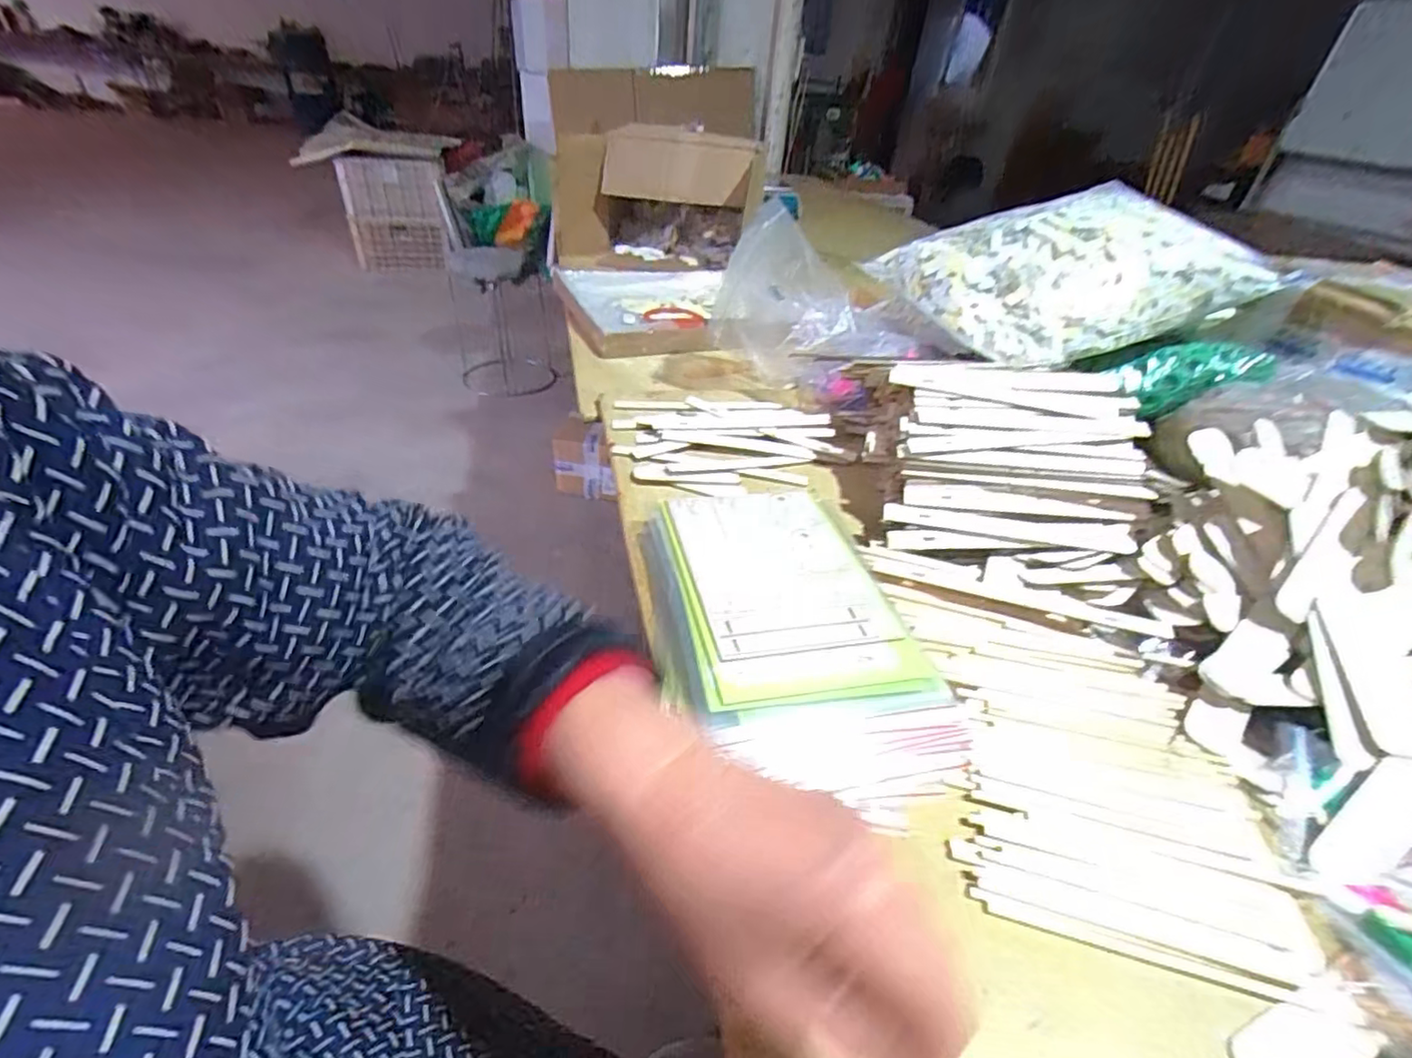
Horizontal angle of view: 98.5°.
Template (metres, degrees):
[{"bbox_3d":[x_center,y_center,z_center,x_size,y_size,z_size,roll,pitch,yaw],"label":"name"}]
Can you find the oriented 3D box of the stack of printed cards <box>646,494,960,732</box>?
[{"bbox_3d":[0.043,0.046,0.445,0.159,0.026,0.224,-9,43,-14],"label":"stack of printed cards"}]

